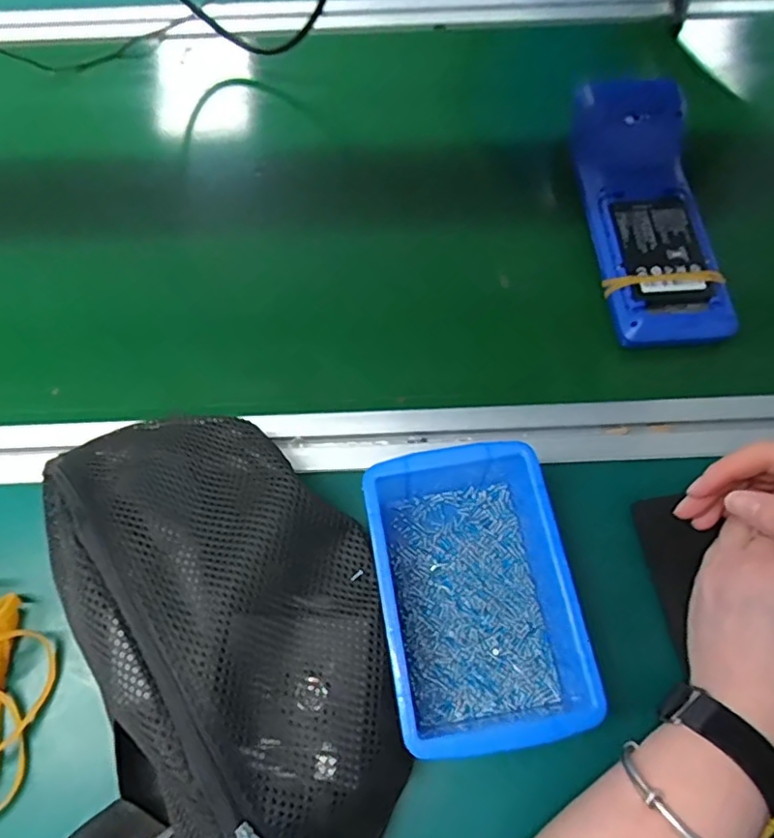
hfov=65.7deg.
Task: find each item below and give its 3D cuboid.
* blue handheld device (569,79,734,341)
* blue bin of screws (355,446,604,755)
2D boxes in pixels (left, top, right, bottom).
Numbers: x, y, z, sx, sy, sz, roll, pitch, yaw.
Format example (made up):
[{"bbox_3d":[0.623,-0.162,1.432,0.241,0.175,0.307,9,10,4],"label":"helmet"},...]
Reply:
[{"bbox_3d":[0.200,-0.160,0.458,0.083,0.064,0.214,-5,67,-2],"label":"blue handheld device"},{"bbox_3d":[0.046,0.095,0.331,0.098,0.053,0.149,-10,67,-4],"label":"blue bin of screws"}]

